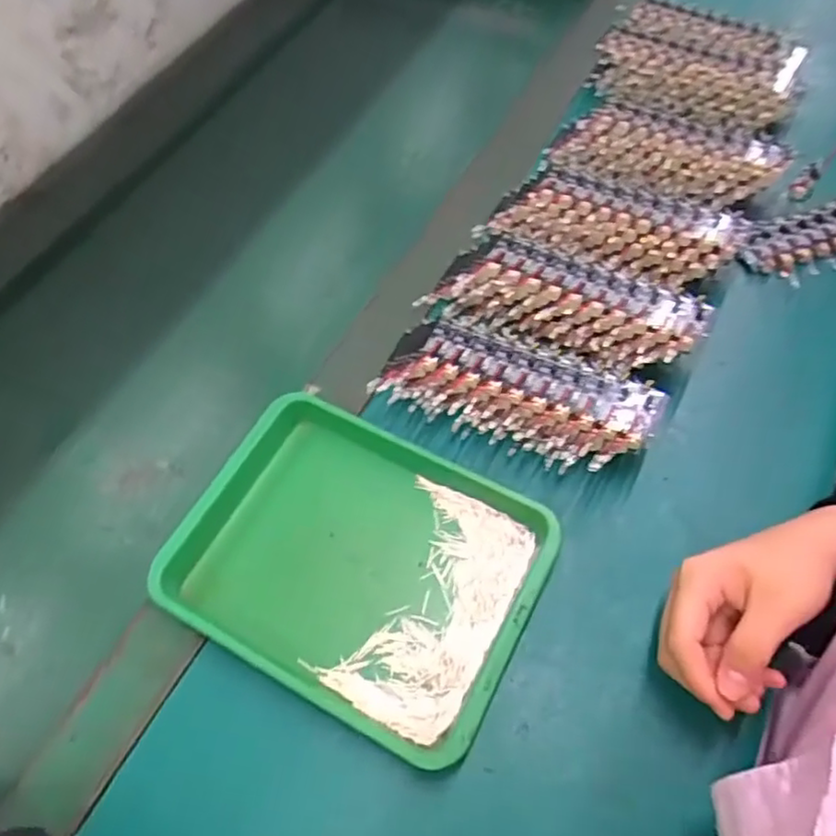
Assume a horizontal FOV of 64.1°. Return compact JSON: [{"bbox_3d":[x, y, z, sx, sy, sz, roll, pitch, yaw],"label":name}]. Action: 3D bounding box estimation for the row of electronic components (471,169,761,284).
[{"bbox_3d":[0.151,-0.150,0.521,0.183,0.028,0.083,17,62,16],"label":"row of electronic components"}]

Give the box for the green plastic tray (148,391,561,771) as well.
[{"bbox_3d":[-0.041,0.087,0.419,0.219,0.026,0.165,22,64,19],"label":"green plastic tray"}]

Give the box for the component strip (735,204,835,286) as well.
[{"bbox_3d":[0.325,-0.143,0.523,0.178,0.020,0.065,-18,60,-4],"label":"component strip"}]

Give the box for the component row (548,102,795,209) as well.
[{"bbox_3d":[0.207,-0.224,0.558,0.181,0.035,0.084,17,63,12],"label":"component row"}]

